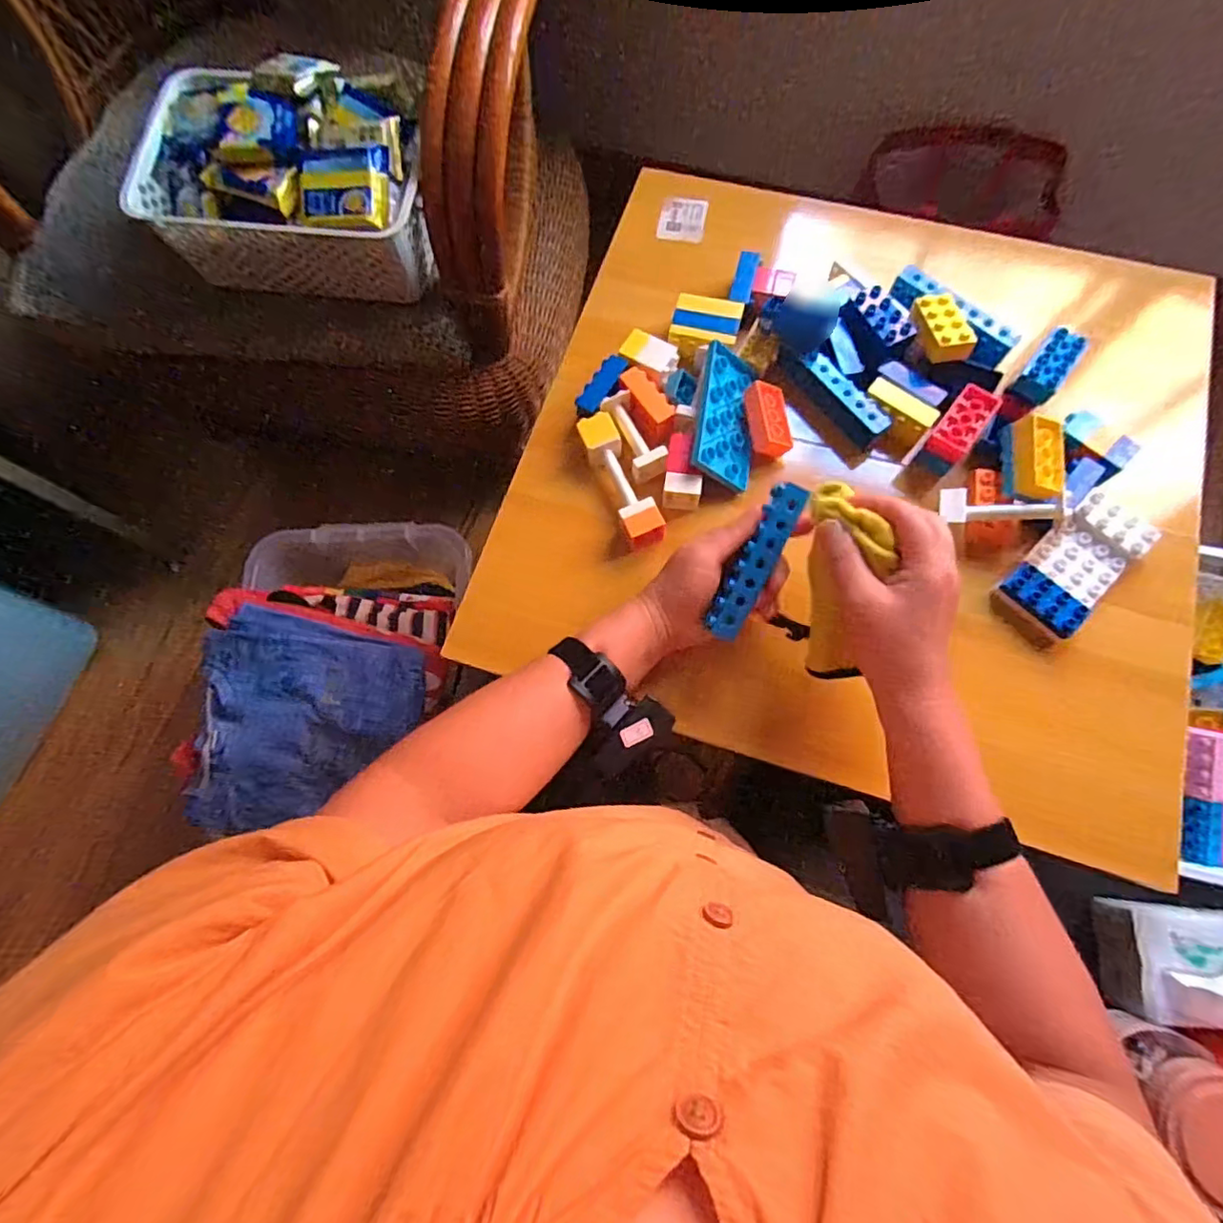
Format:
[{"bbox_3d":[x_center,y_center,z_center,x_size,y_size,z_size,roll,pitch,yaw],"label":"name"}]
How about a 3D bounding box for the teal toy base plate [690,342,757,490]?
[{"bbox_3d":[0.106,-0.177,0.531,0.066,0.008,0.124,18,75,-29],"label":"teal toy base plate"}]

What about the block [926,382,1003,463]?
[{"bbox_3d":[0.305,-0.164,0.504,0.032,0.022,0.066,37,78,12],"label":"block"}]

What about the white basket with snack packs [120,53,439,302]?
[{"bbox_3d":[-0.354,-0.481,0.657,0.303,0.126,0.192,6,74,4],"label":"white basket with snack packs"}]

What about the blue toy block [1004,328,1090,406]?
[{"bbox_3d":[0.379,-0.212,0.504,0.030,0.024,0.071,37,78,12],"label":"blue toy block"}]

